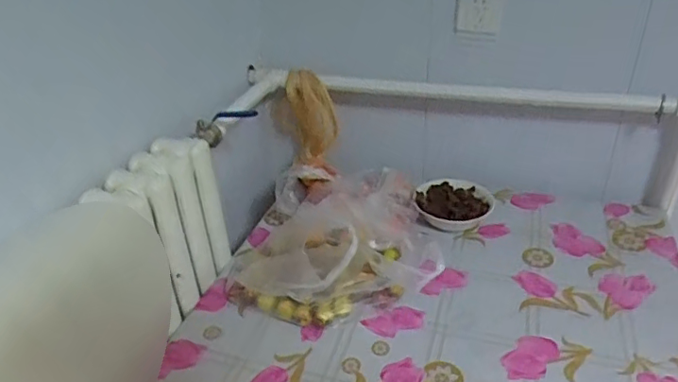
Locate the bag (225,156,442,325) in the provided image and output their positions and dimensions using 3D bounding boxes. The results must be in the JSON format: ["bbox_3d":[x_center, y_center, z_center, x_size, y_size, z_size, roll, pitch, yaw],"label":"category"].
[{"bbox_3d":[-0.016,0.049,1.009,0.353,0.141,0.394,-3,32,-2],"label":"bag"}]

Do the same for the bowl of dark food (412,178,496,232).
[{"bbox_3d":[0.227,0.028,1.111,0.151,0.049,0.141,-1,32,1],"label":"bowl of dark food"}]

